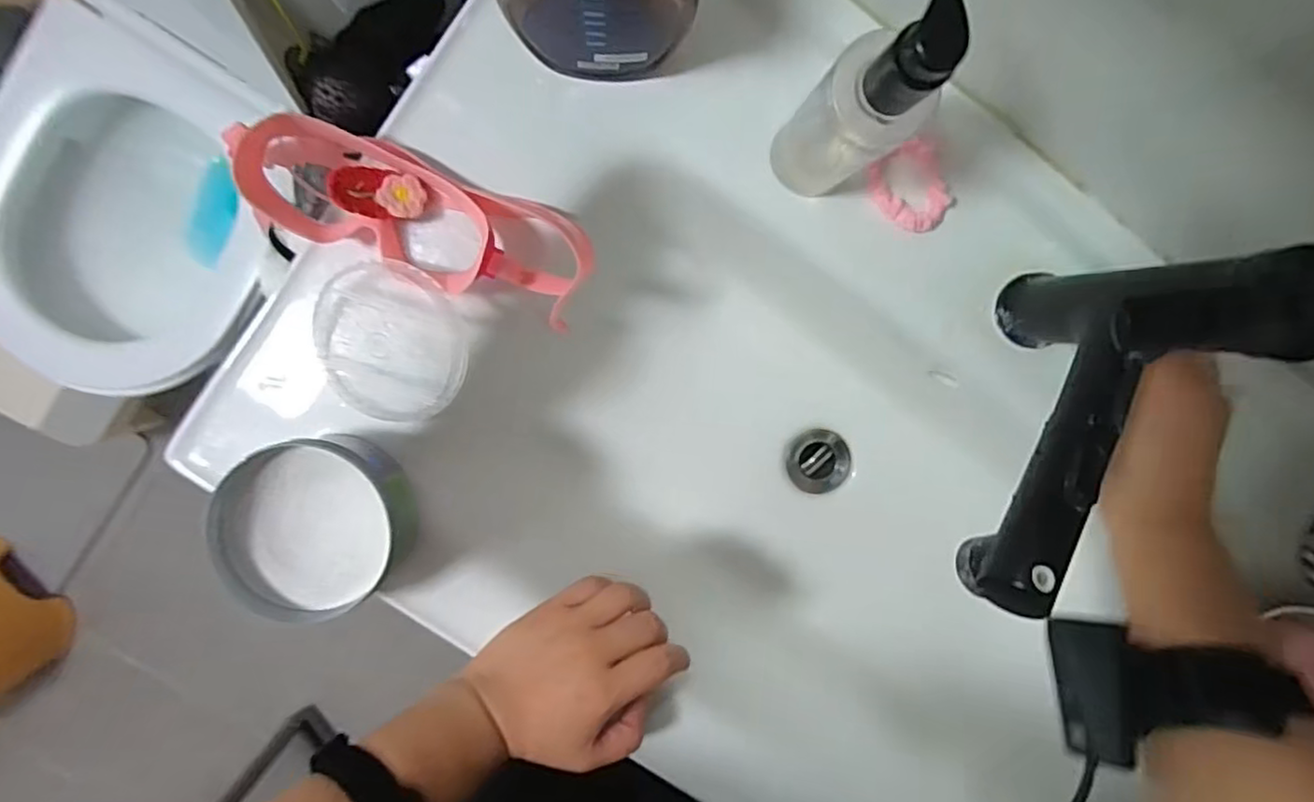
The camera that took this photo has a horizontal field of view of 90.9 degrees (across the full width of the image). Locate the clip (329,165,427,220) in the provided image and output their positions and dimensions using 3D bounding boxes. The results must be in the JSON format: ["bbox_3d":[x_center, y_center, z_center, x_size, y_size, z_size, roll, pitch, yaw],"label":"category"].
[{"bbox_3d":[-0.165,-0.124,0.383,0.051,0.011,0.031,-3,80,-29],"label":"clip"}]

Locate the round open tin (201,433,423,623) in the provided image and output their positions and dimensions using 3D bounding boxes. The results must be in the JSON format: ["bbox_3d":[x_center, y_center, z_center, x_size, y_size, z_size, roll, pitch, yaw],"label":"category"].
[{"bbox_3d":[-0.207,0.074,0.388,0.107,0.049,0.102,0,96,-3],"label":"round open tin"}]

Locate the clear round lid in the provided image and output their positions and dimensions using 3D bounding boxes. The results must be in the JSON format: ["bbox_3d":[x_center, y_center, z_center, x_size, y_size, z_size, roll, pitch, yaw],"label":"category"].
[{"bbox_3d":[-0.163,-0.036,0.401,0.094,0.018,0.096,3,104,14],"label":"clear round lid"}]

